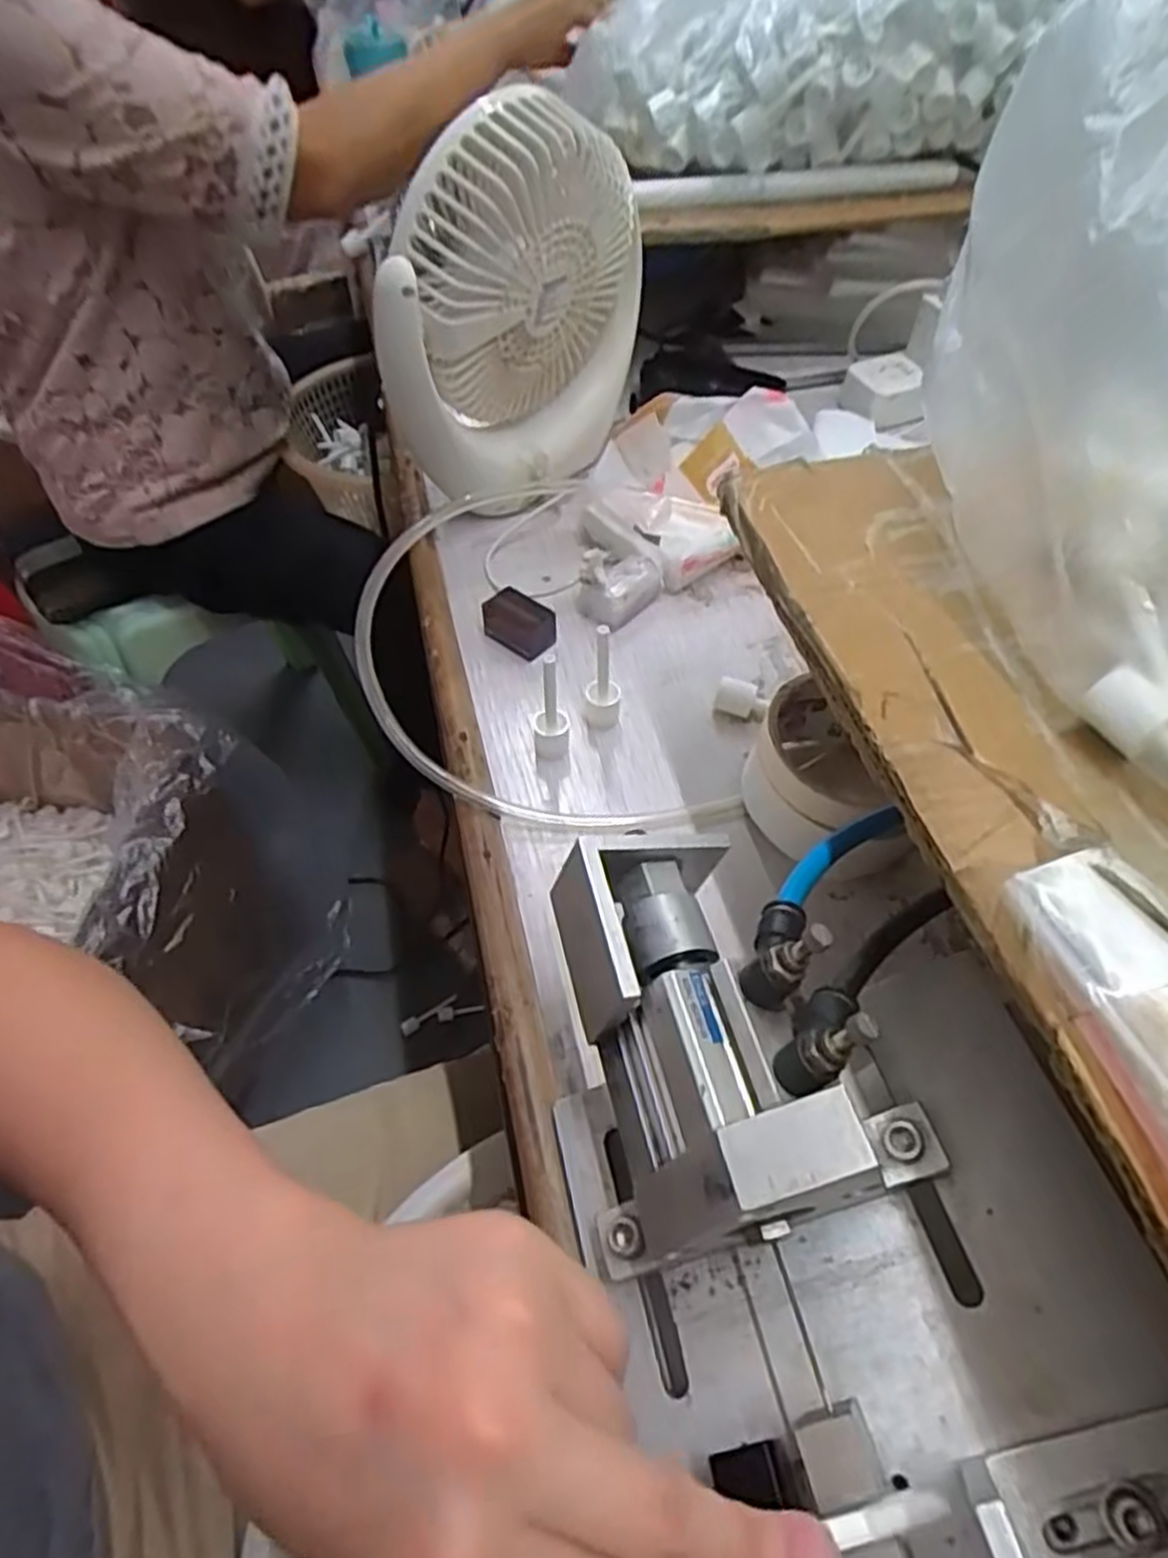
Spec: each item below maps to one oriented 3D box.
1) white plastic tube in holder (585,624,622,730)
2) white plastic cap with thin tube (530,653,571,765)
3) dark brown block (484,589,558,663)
[{"bbox_3d":[0.010,-0.052,0.409,0.019,0.068,0.014,-3,52,0],"label":"white plastic tube in holder"},{"bbox_3d":[-0.017,-0.036,0.398,0.019,0.063,0.016,-2,52,0],"label":"white plastic cap with thin tube"},{"bbox_3d":[-0.037,-0.090,0.459,0.042,0.022,0.026,36,61,26],"label":"dark brown block"}]

